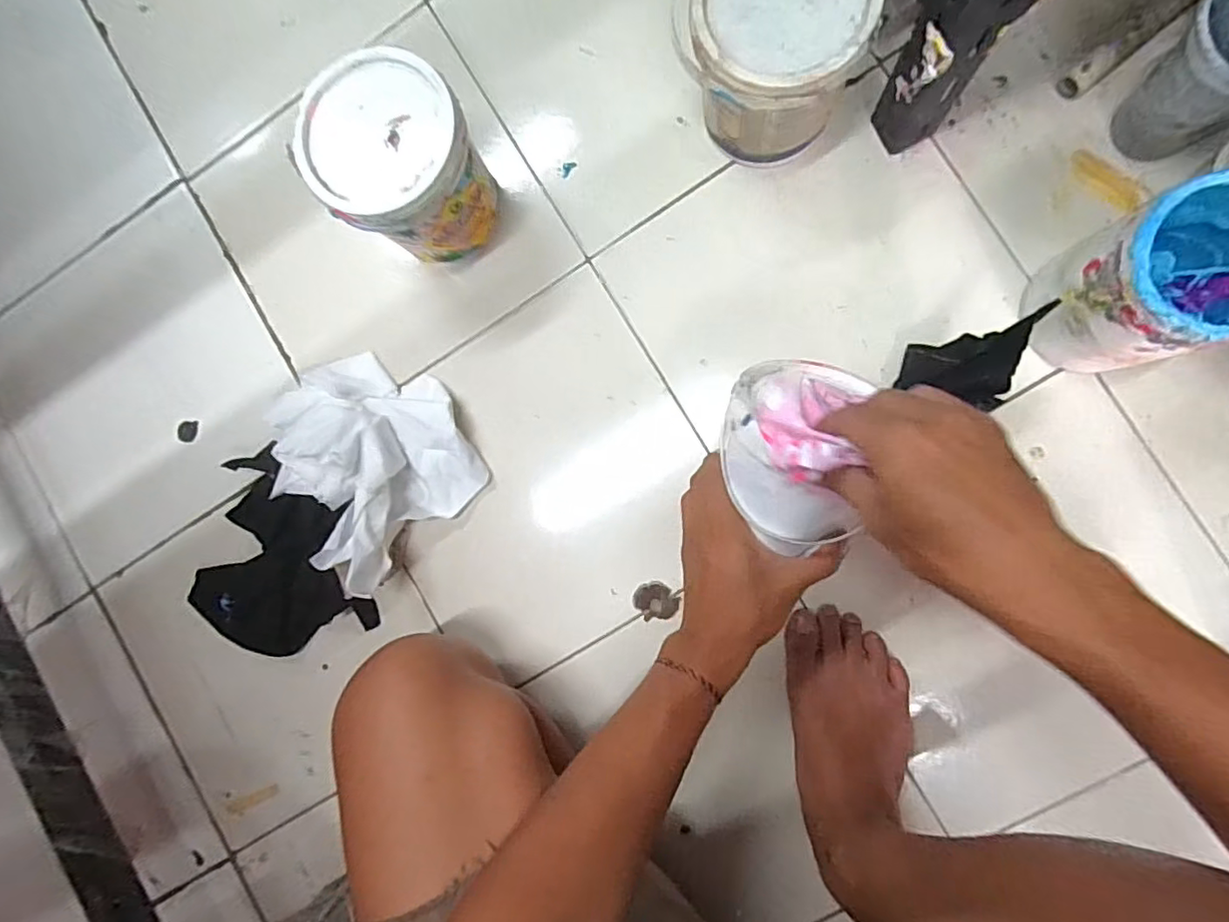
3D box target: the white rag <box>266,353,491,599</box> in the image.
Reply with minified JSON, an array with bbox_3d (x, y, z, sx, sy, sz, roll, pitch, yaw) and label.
[{"bbox_3d":[-0.222,-0.007,0.530,0.185,0.076,0.159,41,95,6],"label":"white rag"}]

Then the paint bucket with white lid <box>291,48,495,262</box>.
[{"bbox_3d":[-0.166,-0.238,0.498,0.117,0.134,0.119,0,90,8],"label":"paint bucket with white lid"}]

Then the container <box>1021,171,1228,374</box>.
[{"bbox_3d":[0.370,-0.122,0.415,0.101,0.142,0.090,-24,87,7],"label":"container"}]

